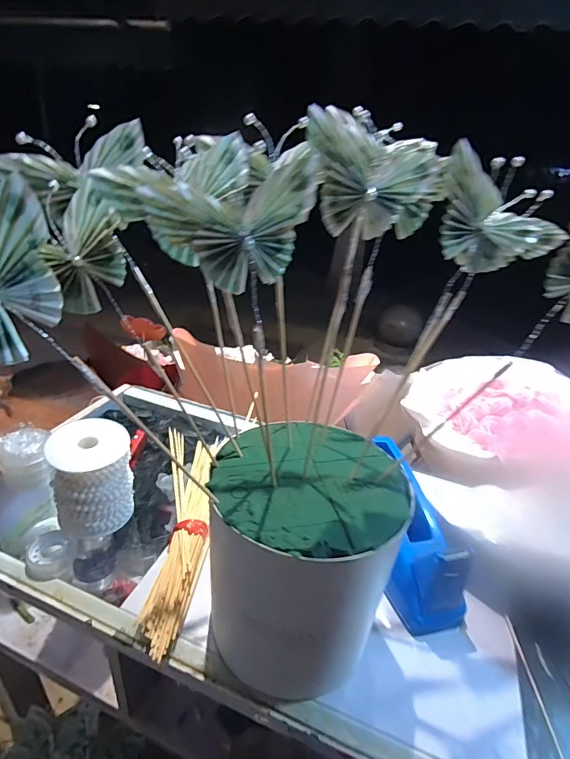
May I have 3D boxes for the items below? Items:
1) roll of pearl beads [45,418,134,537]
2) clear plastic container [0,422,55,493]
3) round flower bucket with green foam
[{"bbox_3d":[-0.236,0.121,0.506,0.092,0.122,0.077,-10,33,-26],"label":"roll of pearl beads"},{"bbox_3d":[-0.360,0.109,0.574,0.067,0.071,0.063,-10,33,-26],"label":"clear plastic container"},{"bbox_3d":[0.014,0.170,0.395,0.165,0.196,0.156,2,29,-7],"label":"round flower bucket with green foam"}]

